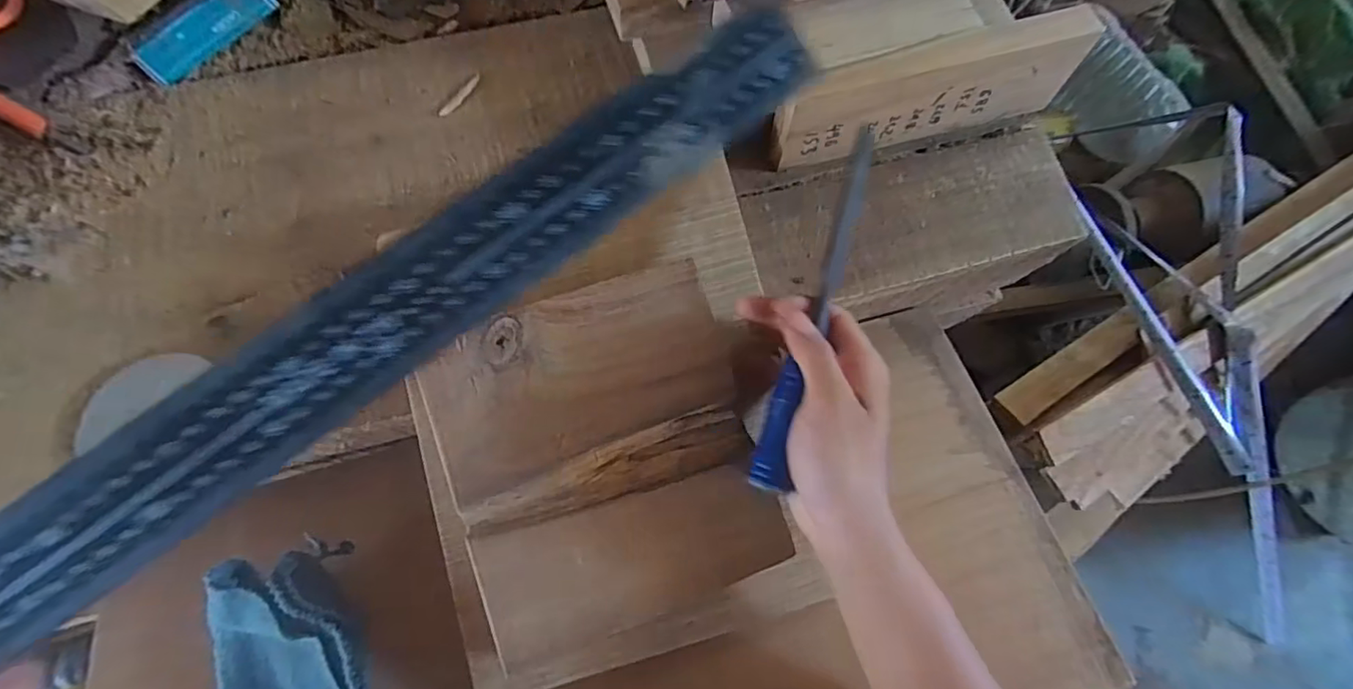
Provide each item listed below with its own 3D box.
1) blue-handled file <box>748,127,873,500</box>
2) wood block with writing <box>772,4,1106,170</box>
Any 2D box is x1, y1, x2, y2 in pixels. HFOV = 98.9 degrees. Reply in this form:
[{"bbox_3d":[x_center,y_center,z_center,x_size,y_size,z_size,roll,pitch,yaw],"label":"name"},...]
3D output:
[{"bbox_3d":[0.083,-0.022,0.330,0.020,0.016,0.213,19,81,4],"label":"blue-handled file"},{"bbox_3d":[0.182,-0.183,0.421,0.227,0.079,0.031,-15,75,-7],"label":"wood block with writing"}]

